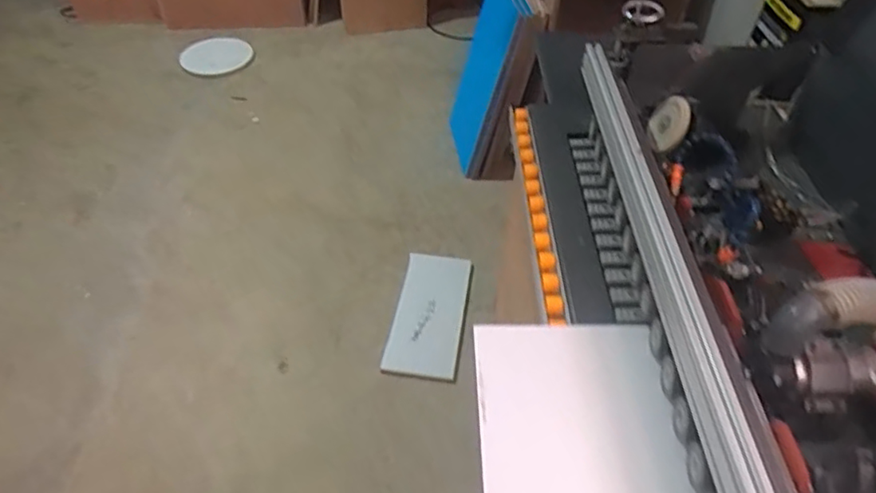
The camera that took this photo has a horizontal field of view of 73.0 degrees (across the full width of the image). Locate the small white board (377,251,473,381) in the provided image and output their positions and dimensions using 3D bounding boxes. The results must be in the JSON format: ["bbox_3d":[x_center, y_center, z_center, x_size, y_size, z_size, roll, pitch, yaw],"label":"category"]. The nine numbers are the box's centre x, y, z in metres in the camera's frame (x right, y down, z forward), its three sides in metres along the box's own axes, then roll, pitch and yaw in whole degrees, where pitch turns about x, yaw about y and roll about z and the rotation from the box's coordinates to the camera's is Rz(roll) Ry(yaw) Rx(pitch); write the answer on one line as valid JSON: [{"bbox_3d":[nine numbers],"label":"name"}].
[{"bbox_3d":[-0.024,0.198,1.773,0.208,0.024,0.411,5,52,10],"label":"small white board"}]

